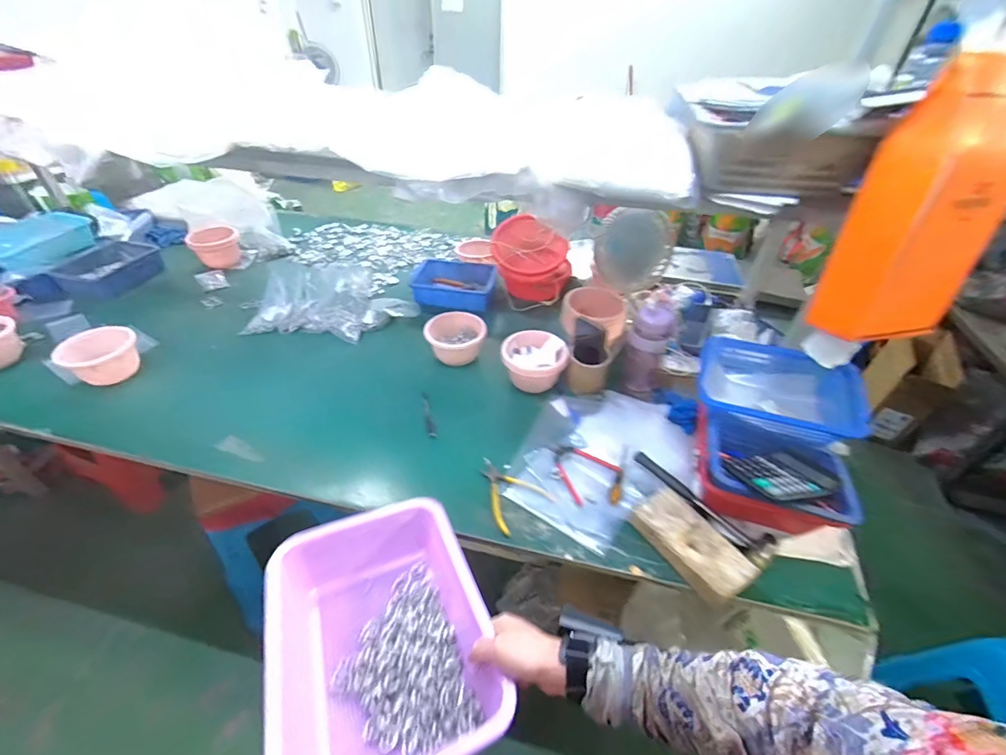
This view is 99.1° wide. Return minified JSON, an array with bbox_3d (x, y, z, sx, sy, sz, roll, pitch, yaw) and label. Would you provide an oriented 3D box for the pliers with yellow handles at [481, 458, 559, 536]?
[{"bbox_3d":[0.006,0.211,0.821,0.122,0.010,0.157,-25,49,-30],"label":"pliers with yellow handles"}]

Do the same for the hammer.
[{"bbox_3d":[0.367,0.229,0.808,0.065,0.035,0.259,-22,48,-27],"label":"hammer"}]

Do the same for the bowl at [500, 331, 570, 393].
[{"bbox_3d":[0.069,-0.028,1.027,0.142,0.109,0.136,3,41,-2],"label":"bowl"}]

